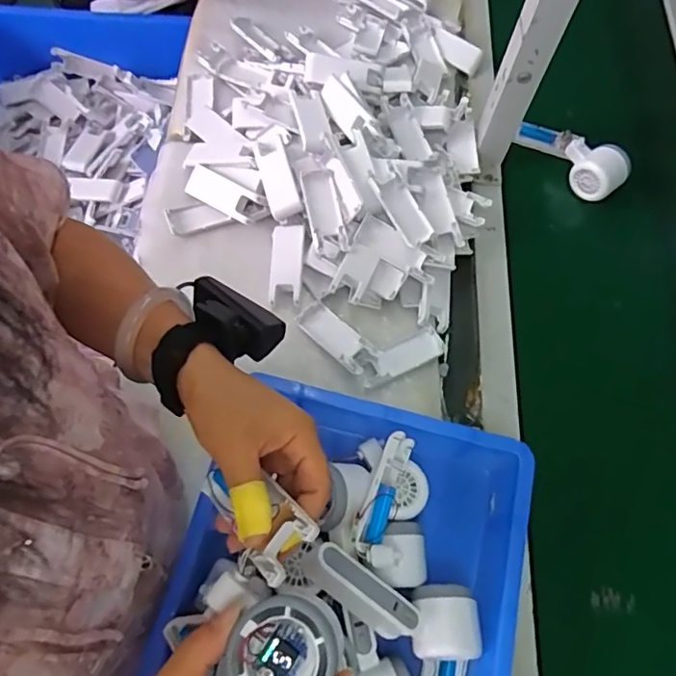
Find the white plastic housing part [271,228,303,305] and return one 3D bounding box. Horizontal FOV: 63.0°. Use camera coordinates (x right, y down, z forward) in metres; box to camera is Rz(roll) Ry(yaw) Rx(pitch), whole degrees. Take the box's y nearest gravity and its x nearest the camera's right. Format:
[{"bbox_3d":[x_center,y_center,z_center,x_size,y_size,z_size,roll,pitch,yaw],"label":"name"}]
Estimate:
[{"bbox_3d":[-0.061,-0.087,0.652,0.037,0.016,0.091,3,84,-2],"label":"white plastic housing part"}]

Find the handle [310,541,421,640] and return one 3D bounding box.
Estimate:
[{"bbox_3d":[0.019,0.209,0.456,0.101,0.029,0.034,41,69,-6],"label":"handle"}]

